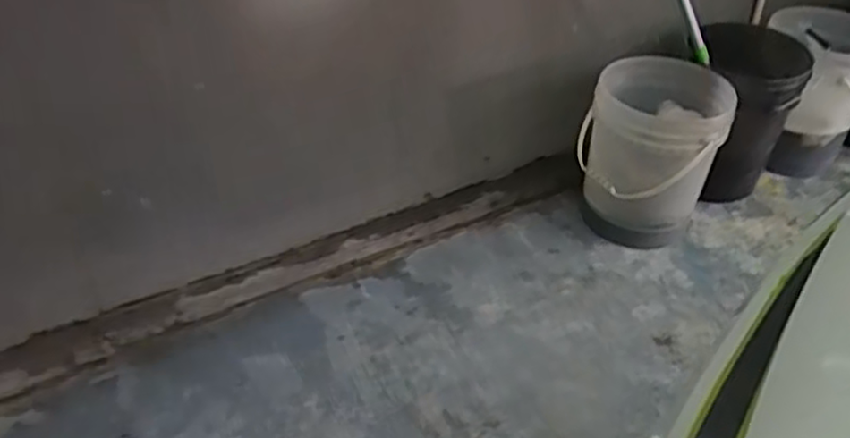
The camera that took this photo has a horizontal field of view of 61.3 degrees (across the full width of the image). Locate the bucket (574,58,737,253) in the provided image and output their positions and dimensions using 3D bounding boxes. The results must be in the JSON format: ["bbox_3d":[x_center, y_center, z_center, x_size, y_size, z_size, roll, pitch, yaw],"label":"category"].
[{"bbox_3d":[0.540,-0.131,1.765,0.325,0.426,0.267,11,40,14],"label":"bucket"}]

